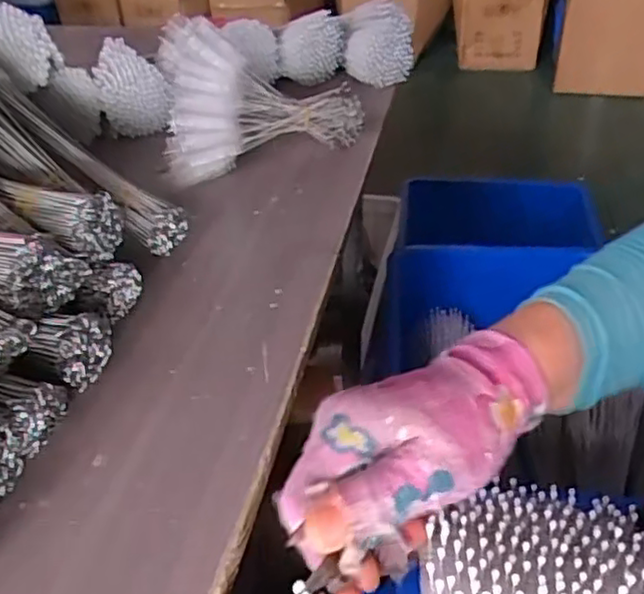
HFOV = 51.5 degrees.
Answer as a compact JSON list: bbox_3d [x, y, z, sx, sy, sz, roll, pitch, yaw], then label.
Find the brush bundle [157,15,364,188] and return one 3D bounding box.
[{"bbox_3d":[-0.060,-0.196,0.671,0.198,0.156,0.087,-5,37,-1],"label":"brush bundle"}]

